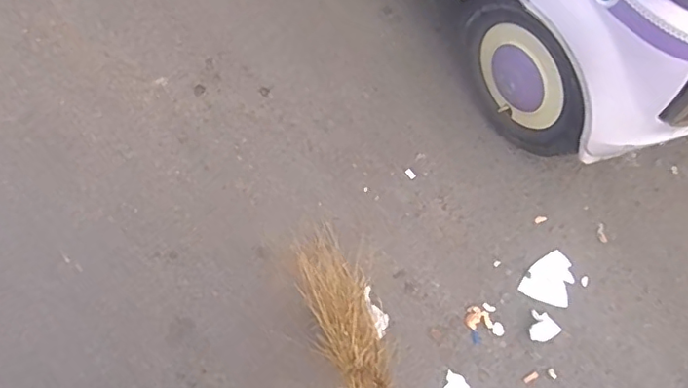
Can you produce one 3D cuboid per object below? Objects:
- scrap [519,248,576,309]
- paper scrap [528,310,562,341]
[{"bbox_3d":[0.482,0.192,1.284,0.107,0.008,0.132,25,71,9],"label":"scrap"},{"bbox_3d":[0.442,0.295,1.210,0.063,0.013,0.064,13,70,4],"label":"paper scrap"}]

